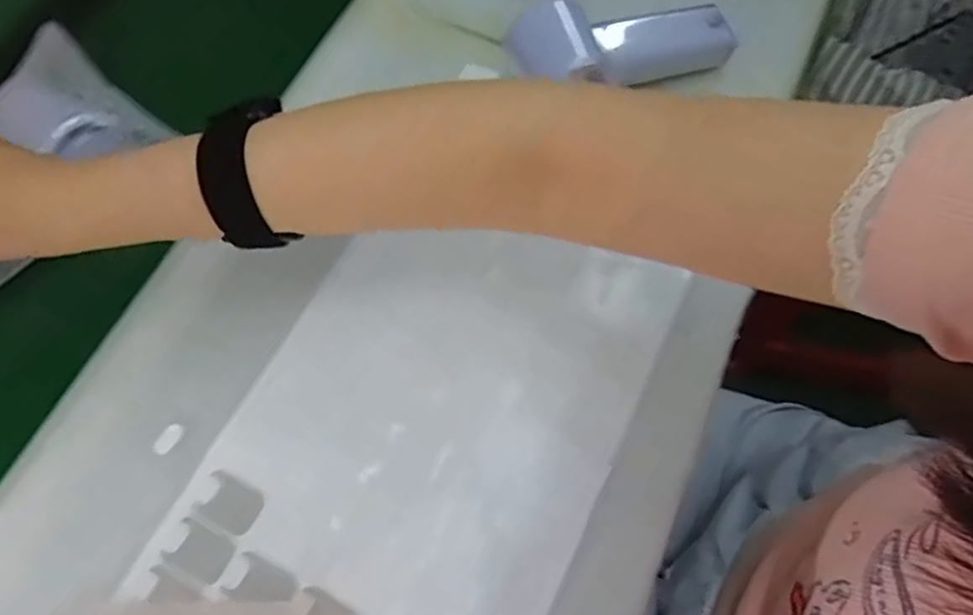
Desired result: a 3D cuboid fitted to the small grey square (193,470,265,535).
[{"bbox_3d":[-0.134,0.101,0.347,0.033,0.004,0.024,25,68,10],"label":"small grey square"}]

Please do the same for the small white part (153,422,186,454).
[{"bbox_3d":[-0.173,0.072,0.364,0.009,0.004,0.018,30,69,14],"label":"small white part"}]

